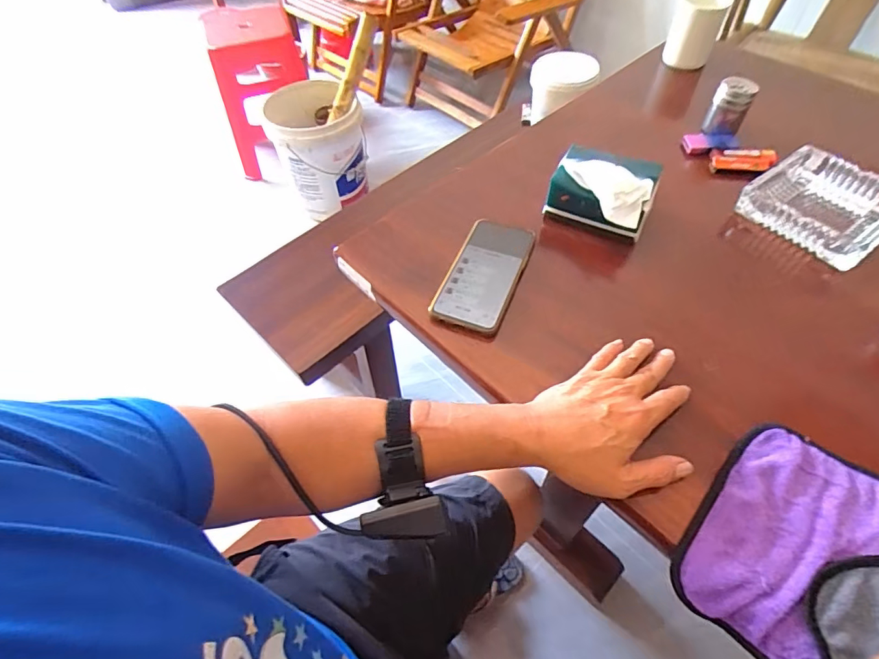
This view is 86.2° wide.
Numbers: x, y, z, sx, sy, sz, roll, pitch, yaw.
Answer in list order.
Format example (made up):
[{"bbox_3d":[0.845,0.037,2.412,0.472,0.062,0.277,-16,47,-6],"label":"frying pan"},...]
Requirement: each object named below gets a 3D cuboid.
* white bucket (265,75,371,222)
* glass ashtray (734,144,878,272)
[{"bbox_3d":[-0.400,-0.616,1.610,0.292,0.360,0.302,-1,54,2],"label":"white bucket"},{"bbox_3d":[0.483,-0.154,0.593,0.151,0.048,0.152,-34,60,-20],"label":"glass ashtray"}]

